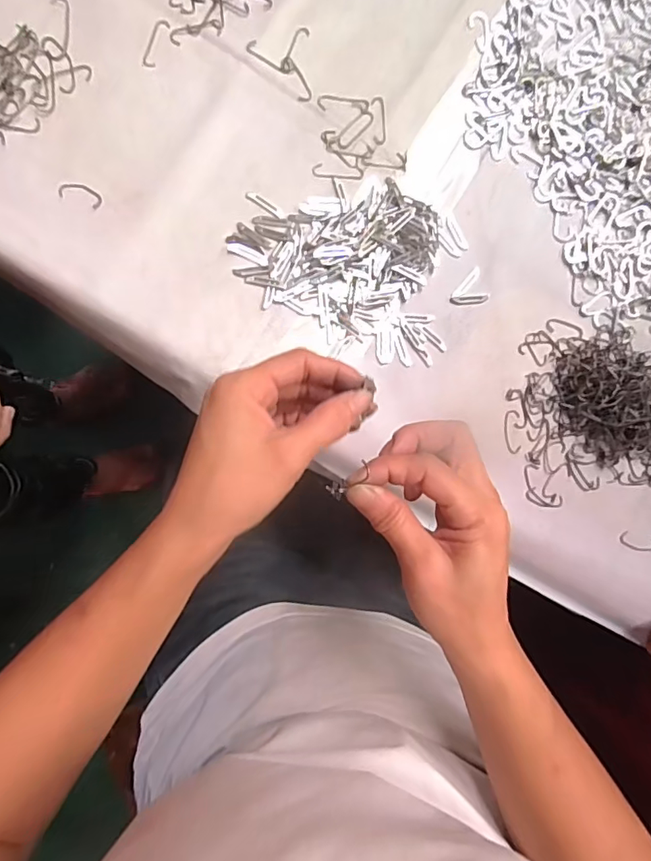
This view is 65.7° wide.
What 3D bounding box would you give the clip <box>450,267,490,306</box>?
[{"bbox_3d":[0.130,-0.121,0.439,0.026,0.004,0.039,39,84,-2],"label":"clip"}]

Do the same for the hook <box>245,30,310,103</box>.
[{"bbox_3d":[-0.039,-0.310,0.426,0.051,0.004,0.063,-2,87,-6],"label":"hook"}]

